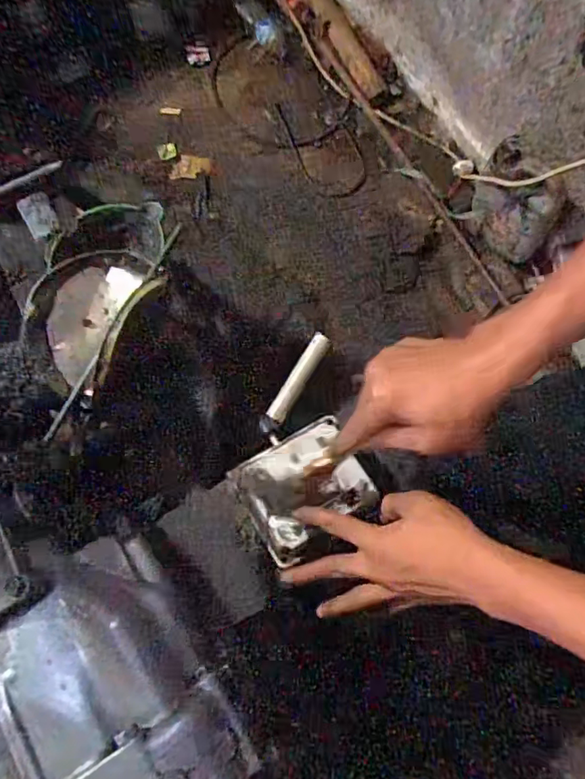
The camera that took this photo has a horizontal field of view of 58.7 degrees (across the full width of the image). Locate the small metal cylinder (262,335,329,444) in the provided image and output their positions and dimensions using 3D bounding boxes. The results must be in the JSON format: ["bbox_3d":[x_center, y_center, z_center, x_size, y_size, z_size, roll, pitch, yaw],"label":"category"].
[{"bbox_3d":[0.002,-0.004,0.568,0.026,0.023,0.127,28,77,6],"label":"small metal cylinder"}]

